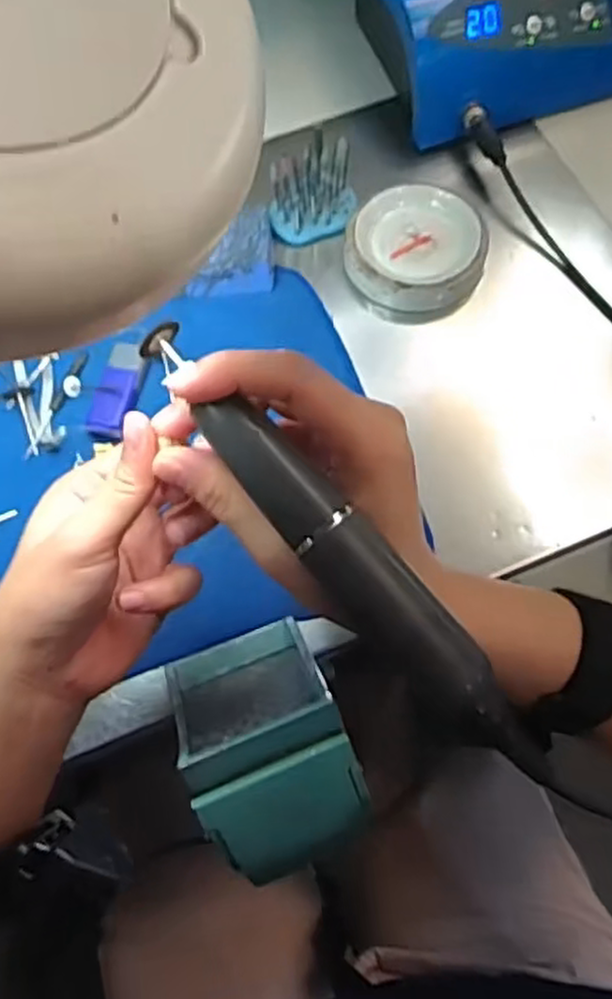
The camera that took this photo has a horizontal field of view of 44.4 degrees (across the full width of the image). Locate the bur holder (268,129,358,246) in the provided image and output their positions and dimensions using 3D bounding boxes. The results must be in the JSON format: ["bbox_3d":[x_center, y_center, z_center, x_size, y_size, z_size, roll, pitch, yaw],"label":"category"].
[{"bbox_3d":[0.005,-0.207,0.504,0.061,0.043,0.041,-26,69,-9],"label":"bur holder"}]

